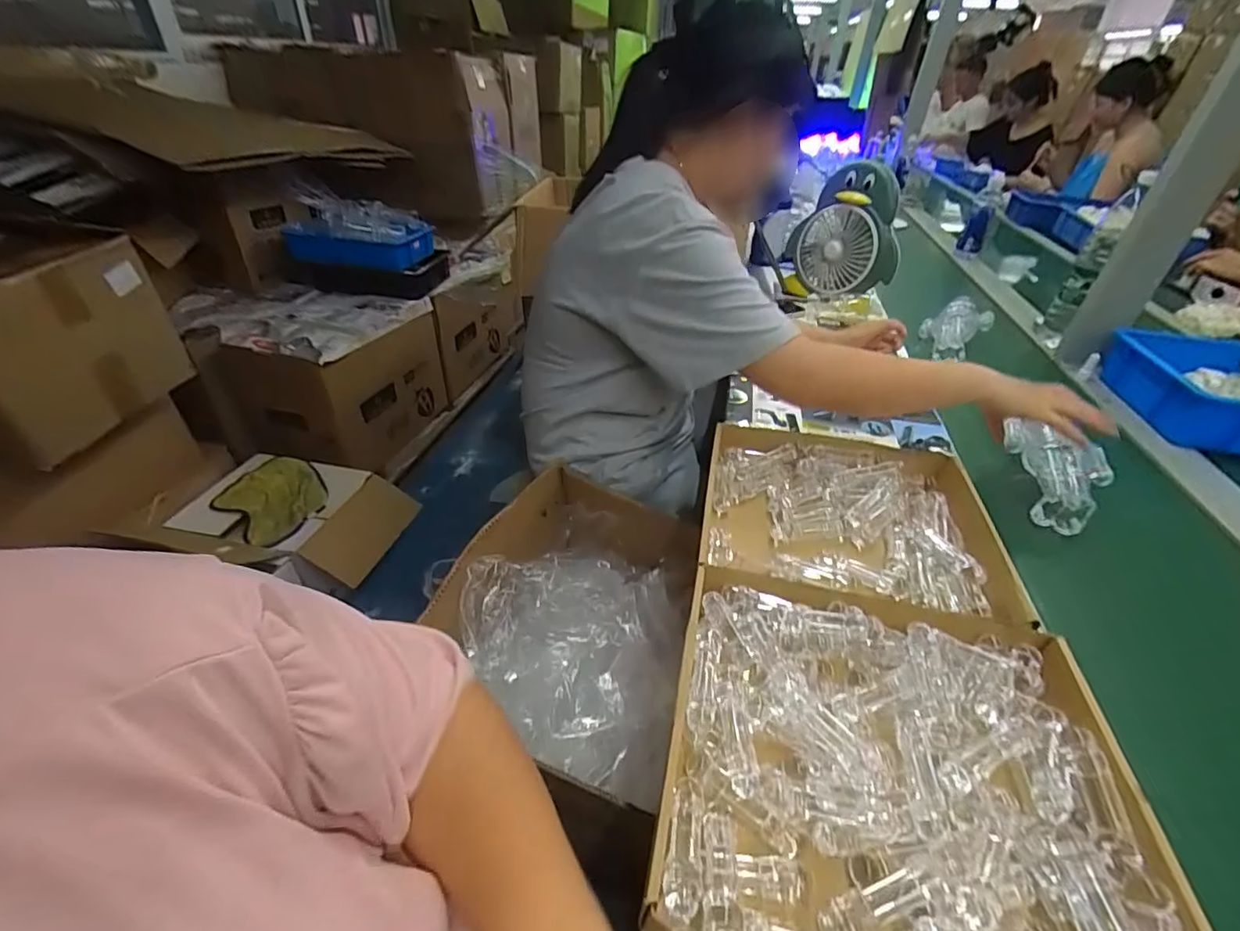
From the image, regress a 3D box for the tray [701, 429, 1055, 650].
[{"bbox_3d":[0.258,0.063,0.601,0.324,0.058,0.278,11,38,11],"label":"tray"}]

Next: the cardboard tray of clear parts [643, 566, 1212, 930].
[{"bbox_3d":[0.200,0.215,0.388,0.312,0.046,0.282,10,38,10],"label":"cardboard tray of clear parts"}]

